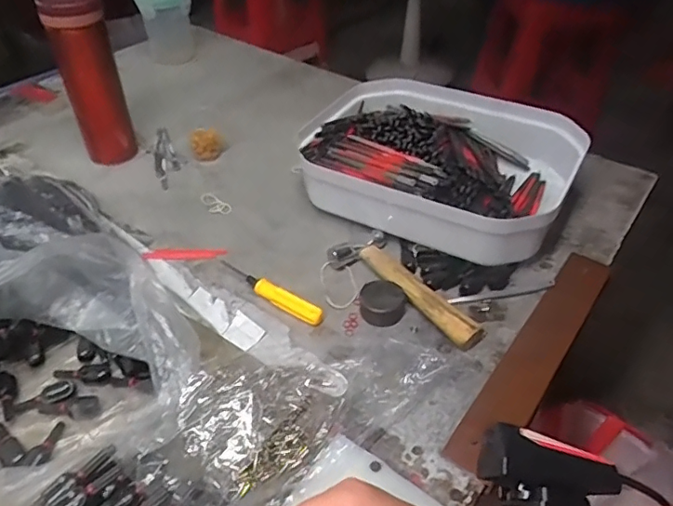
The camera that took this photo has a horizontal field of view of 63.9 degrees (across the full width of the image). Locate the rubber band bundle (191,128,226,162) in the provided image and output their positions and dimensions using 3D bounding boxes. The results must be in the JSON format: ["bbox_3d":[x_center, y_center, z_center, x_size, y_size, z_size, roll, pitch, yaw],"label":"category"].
[{"bbox_3d":[-0.159,-0.137,0.664,0.040,0.038,0.034,-10,42,-6],"label":"rubber band bundle"}]

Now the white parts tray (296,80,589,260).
[{"bbox_3d":[0.106,-0.092,0.579,0.261,0.084,0.219,22,44,22],"label":"white parts tray"}]

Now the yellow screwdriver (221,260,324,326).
[{"bbox_3d":[-0.062,0.035,0.488,0.118,0.016,0.017,25,45,24],"label":"yellow screwdriver"}]

